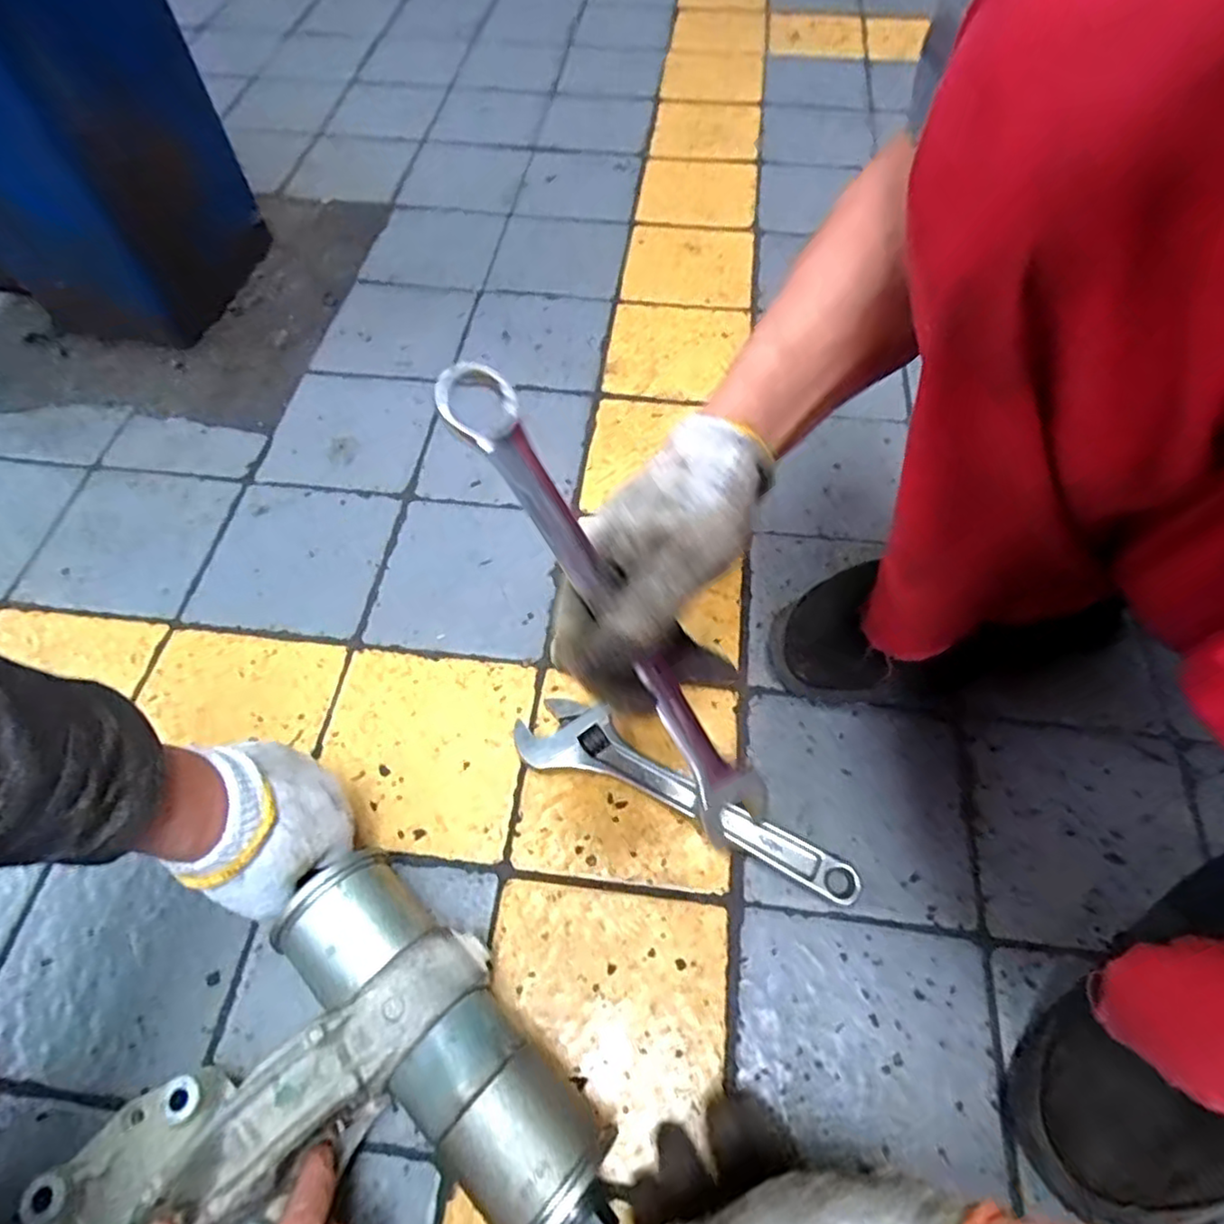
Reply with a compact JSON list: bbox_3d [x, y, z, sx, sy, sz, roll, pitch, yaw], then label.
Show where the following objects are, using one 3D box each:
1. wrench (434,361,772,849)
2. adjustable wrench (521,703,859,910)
[{"bbox_3d":[0.003,0.007,0.320,0.036,0.020,0.261,-41,112,-21],"label":"wrench"},{"bbox_3d":[0.050,0.124,0.483,0.248,0.018,0.053,21,61,12],"label":"adjustable wrench"}]

